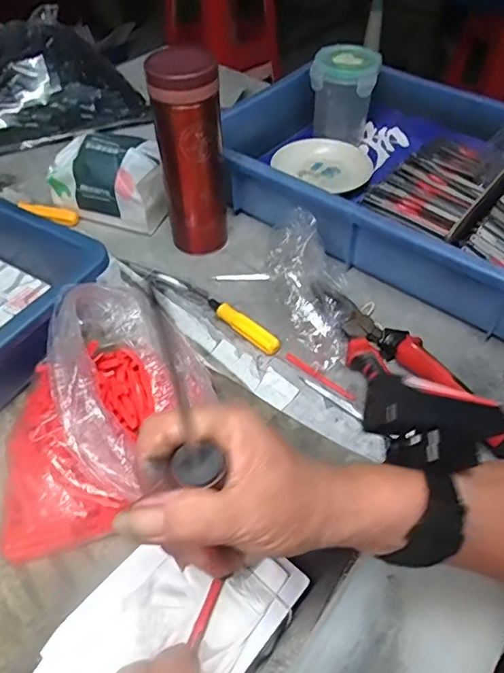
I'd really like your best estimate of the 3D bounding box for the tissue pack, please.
[{"bbox_3d":[-0.147,-0.172,0.574,0.135,0.075,0.071,16,51,12],"label":"tissue pack"}]

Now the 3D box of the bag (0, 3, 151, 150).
[{"bbox_3d":[-0.286,-0.338,0.686,0.244,0.101,0.143,-18,52,-17],"label":"bag"}]

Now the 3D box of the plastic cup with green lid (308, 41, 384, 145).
[{"bbox_3d":[0.111,-0.296,0.660,0.078,0.108,0.076,1,49,-1],"label":"plastic cup with green lid"}]

